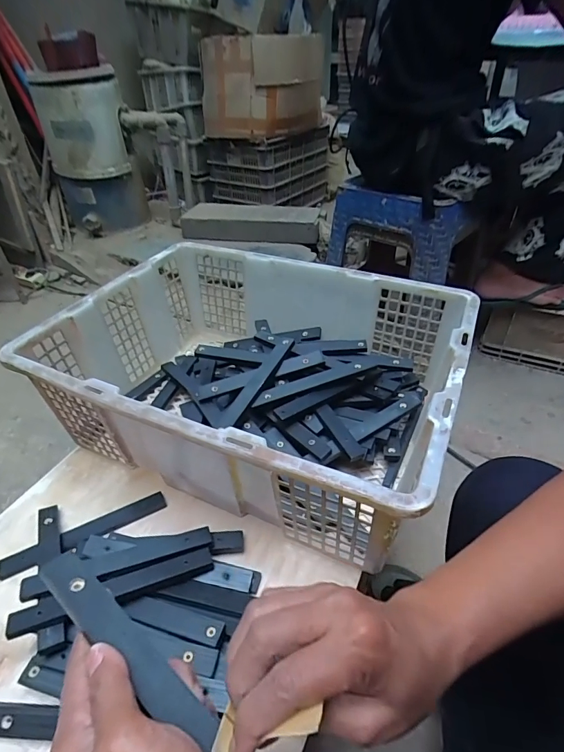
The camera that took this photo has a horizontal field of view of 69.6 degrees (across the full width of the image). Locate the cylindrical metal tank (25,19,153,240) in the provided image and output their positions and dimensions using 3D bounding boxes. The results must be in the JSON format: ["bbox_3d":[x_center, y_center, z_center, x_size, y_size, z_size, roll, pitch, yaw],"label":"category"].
[{"bbox_3d":[-0.725,-0.871,1.545,0.304,0.635,0.247,-18,42,-20],"label":"cylindrical metal tank"}]

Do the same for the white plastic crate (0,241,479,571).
[{"bbox_3d":[-0.030,-0.005,0.532,0.461,0.164,0.350,16,42,20],"label":"white plastic crate"}]

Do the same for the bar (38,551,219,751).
[{"bbox_3d":[-0.071,0.150,0.209,0.174,0.005,0.023,28,29,29],"label":"bar"}]

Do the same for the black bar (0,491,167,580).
[{"bbox_3d":[-0.217,0.173,0.449,0.174,0.007,0.025,-21,43,-22],"label":"black bar"}]

